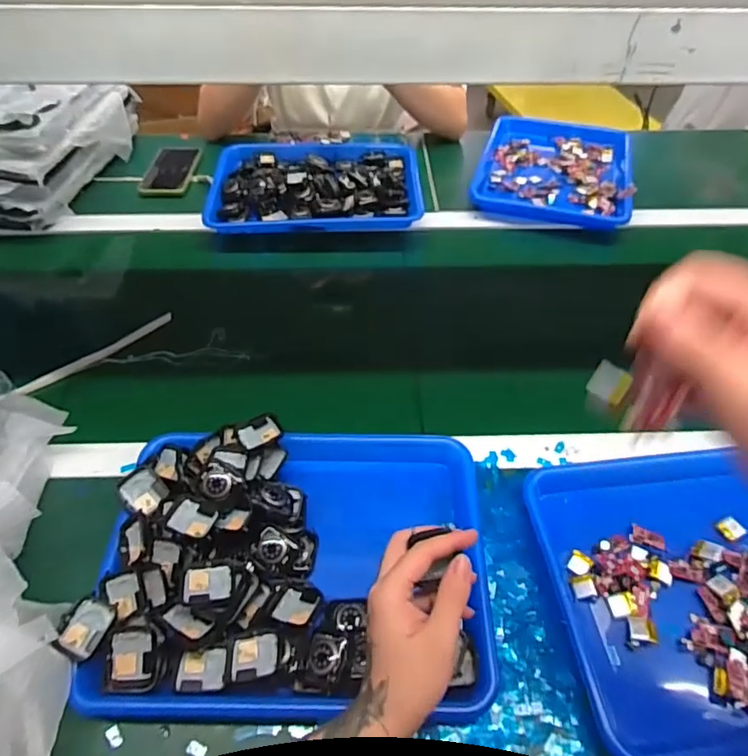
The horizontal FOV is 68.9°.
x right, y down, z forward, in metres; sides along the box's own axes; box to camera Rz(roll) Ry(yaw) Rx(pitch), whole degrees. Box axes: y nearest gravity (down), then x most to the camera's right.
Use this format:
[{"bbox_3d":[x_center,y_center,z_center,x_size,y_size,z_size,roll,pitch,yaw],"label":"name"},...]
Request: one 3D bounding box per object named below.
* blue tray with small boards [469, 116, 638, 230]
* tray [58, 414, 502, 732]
[{"bbox_3d":[0.312,-0.367,0.943,0.244,0.034,0.324,14,52,11],"label":"blue tray with small boards"},{"bbox_3d":[-0.069,0.159,0.487,0.335,0.061,0.252,2,50,1],"label":"tray"}]

